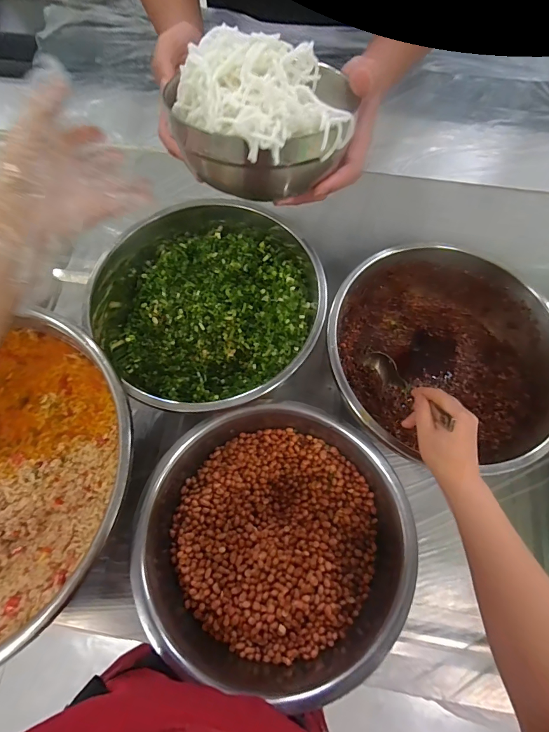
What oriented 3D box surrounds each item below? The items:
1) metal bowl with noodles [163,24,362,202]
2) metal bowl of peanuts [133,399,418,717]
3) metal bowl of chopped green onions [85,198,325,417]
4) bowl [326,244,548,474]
[{"bbox_3d":[-0.006,-0.208,0.335,0.130,0.104,0.111,40,73,15],"label":"metal bowl with noodles"},{"bbox_3d":[-0.003,0.228,0.503,0.332,0.098,0.332,0,67,0],"label":"metal bowl of peanuts"},{"bbox_3d":[-0.105,-0.105,0.612,0.358,0.138,0.389,-40,73,-15],"label":"metal bowl of chopped green onions"},{"bbox_3d":[0.250,-0.008,0.571,0.343,0.130,0.324,9,68,3],"label":"bowl"}]

